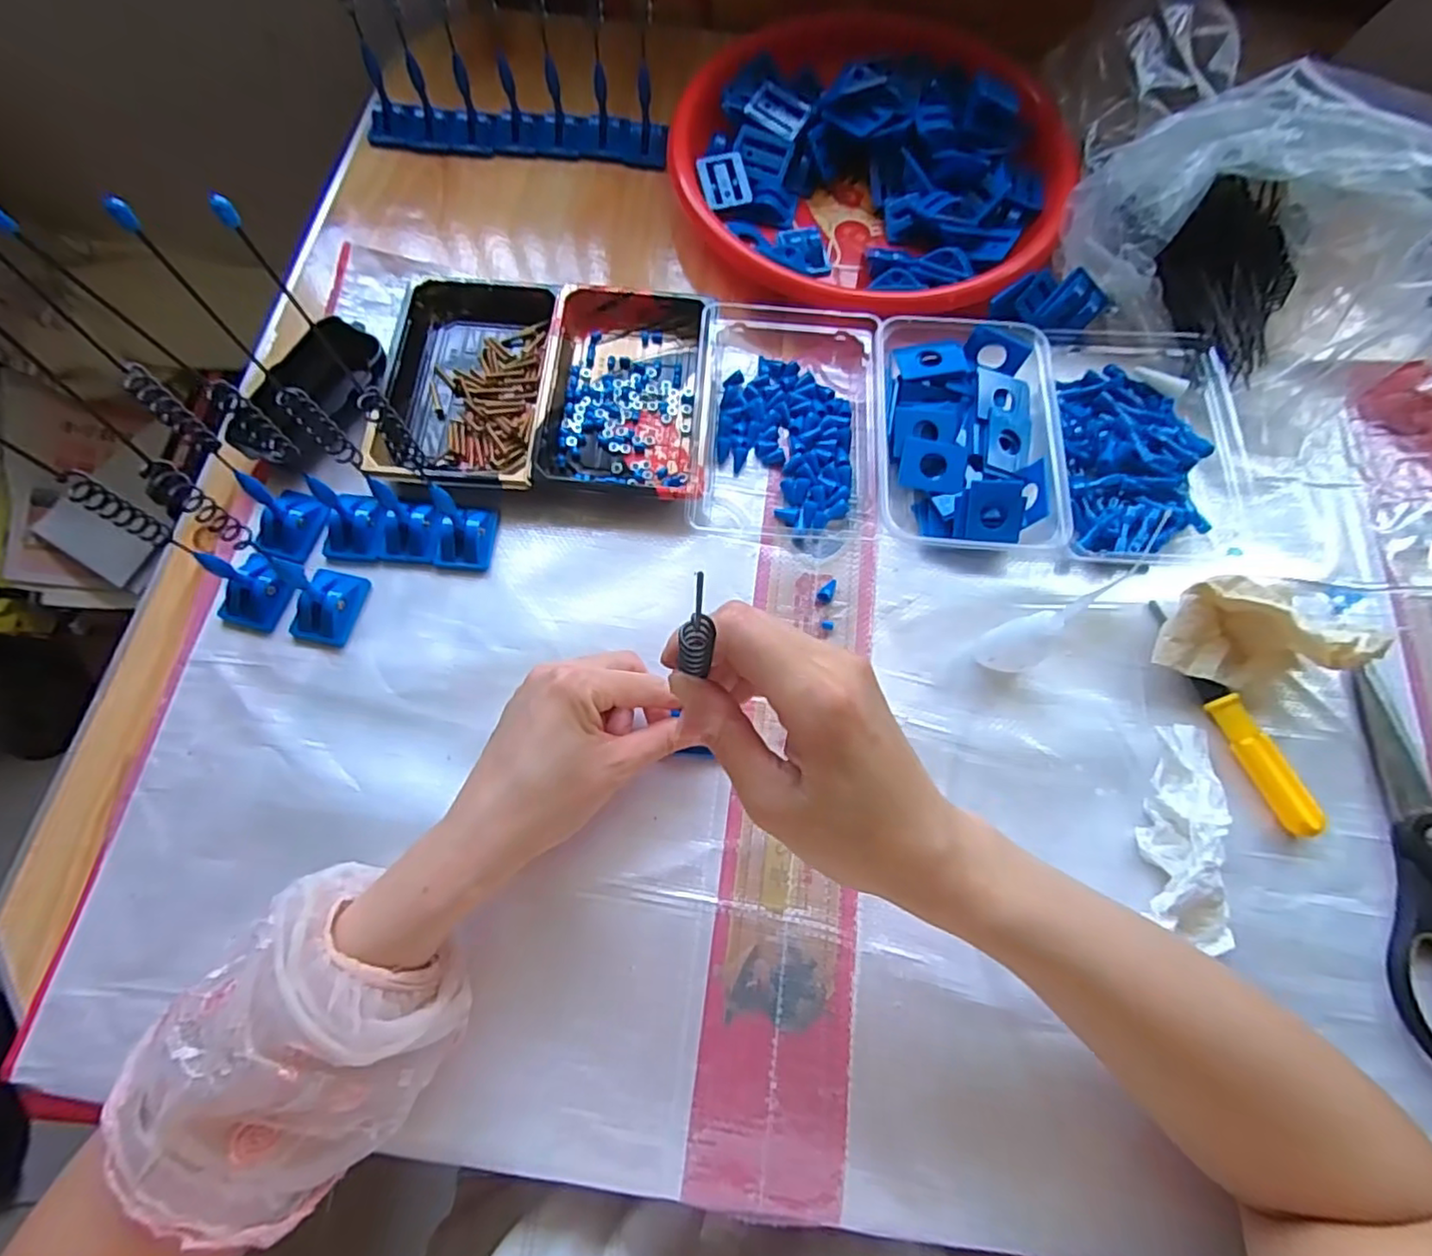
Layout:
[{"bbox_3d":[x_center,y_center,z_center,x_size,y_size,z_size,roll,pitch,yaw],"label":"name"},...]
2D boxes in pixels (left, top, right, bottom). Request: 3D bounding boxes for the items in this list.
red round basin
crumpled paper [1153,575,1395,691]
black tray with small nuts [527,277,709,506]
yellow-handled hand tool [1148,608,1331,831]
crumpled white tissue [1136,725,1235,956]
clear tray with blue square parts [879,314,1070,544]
[{"bbox_3d":[0.116,-0.360,0.497,0.290,0.051,0.274,0,70,-1],"label":"red round basin"},{"bbox_3d":[0.305,-0.001,0.373,0.103,0.055,0.061,-4,70,-3],"label":"crumpled paper"},{"bbox_3d":[-0.058,-0.162,0.437,0.105,0.031,0.163,5,70,1],"label":"black tray with small nuts"},{"bbox_3d":[0.292,0.049,0.375,0.014,0.020,0.141,-23,72,-9],"label":"yellow-handled hand tool"},{"bbox_3d":[0.253,0.108,0.349,0.041,0.028,0.110,12,70,3],"label":"crumpled white tissue"},{"bbox_3d":[0.159,-0.123,0.424,0.112,0.034,0.162,2,70,0],"label":"clear tray with blue square parts"}]

